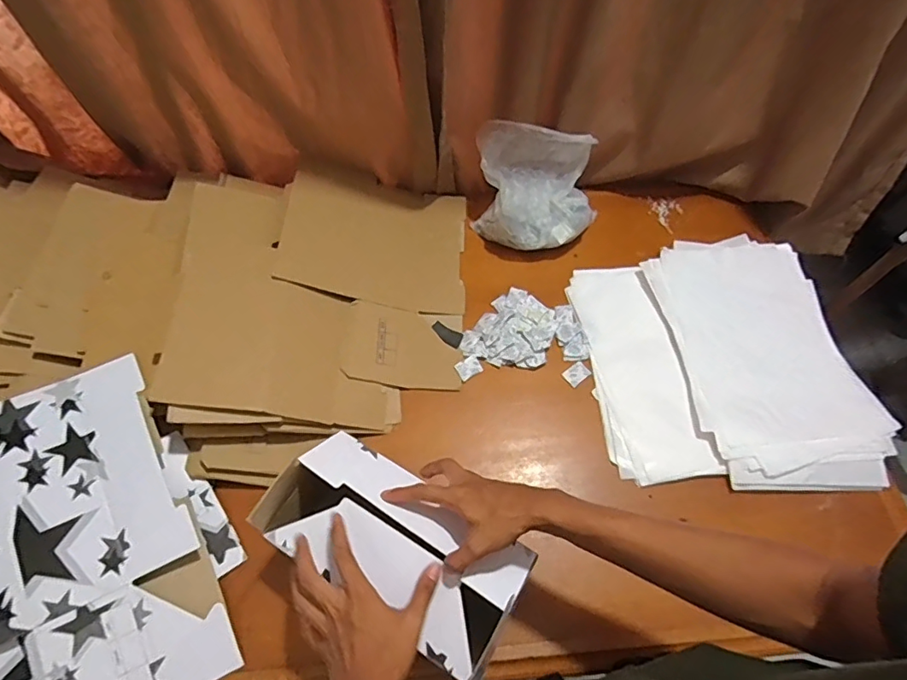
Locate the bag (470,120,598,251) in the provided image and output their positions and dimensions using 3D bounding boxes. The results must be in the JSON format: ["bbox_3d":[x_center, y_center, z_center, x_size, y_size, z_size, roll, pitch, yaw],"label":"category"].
[{"bbox_3d":[0.138,-0.259,0.883,0.206,0.151,0.158,7,61,3],"label":"bag"}]

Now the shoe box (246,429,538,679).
[{"bbox_3d":[-0.067,0.226,0.584,0.291,0.098,0.145,29,64,19],"label":"shoe box"}]

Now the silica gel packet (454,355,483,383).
[{"bbox_3d":[0.024,0.043,0.808,0.040,0.007,0.031,-30,65,-16],"label":"silica gel packet"}]

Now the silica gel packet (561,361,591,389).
[{"bbox_3d":[0.192,0.052,0.806,0.039,0.004,0.030,-33,66,-18],"label":"silica gel packet"}]

